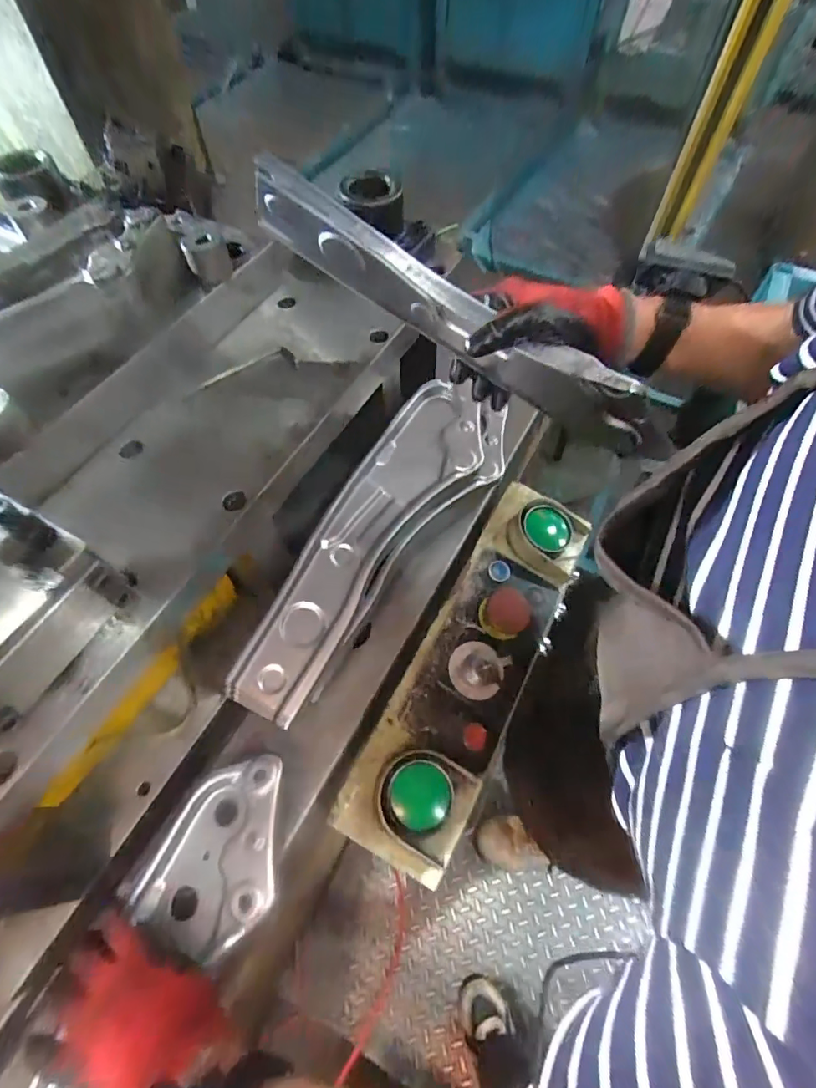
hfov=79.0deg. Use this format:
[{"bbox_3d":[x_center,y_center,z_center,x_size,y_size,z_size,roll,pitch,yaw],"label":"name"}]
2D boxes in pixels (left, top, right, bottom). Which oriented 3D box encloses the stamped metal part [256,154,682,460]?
[{"bbox_3d":[0.061,-0.192,0.443,0.416,0.116,0.020,29,83,-8],"label":"stamped metal part"}]

